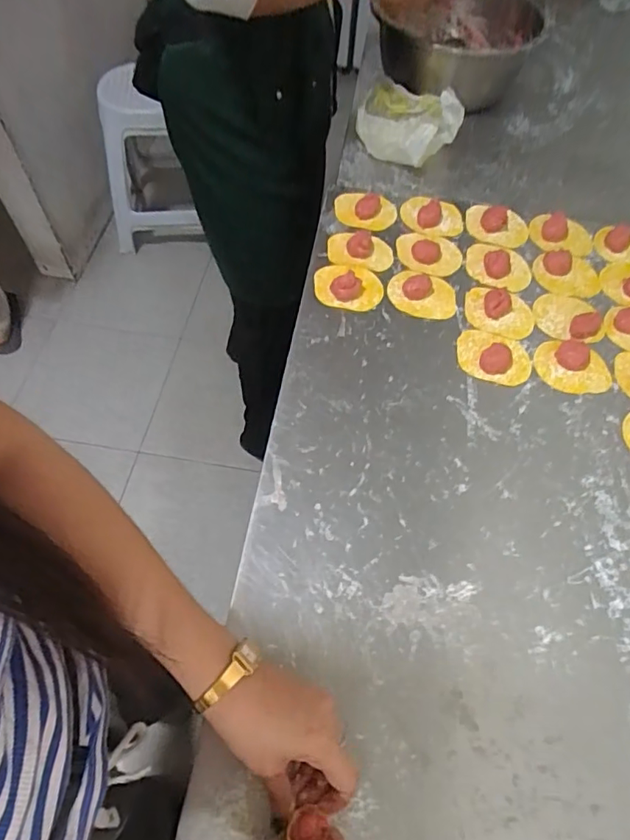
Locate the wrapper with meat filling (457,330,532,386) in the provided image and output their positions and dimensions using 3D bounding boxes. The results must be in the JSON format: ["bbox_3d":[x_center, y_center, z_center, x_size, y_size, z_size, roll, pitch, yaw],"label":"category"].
[{"bbox_3d":[0.213,-0.077,0.629,0.086,0.012,0.067,17,60,7],"label":"wrapper with meat filling"}]

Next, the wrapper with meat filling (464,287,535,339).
[{"bbox_3d":[0.232,-0.136,0.664,0.086,0.012,0.070,17,60,7],"label":"wrapper with meat filling"}]

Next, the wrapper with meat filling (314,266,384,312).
[{"bbox_3d":[0.043,-0.174,0.669,0.087,0.021,0.061,14,59,5],"label":"wrapper with meat filling"}]

